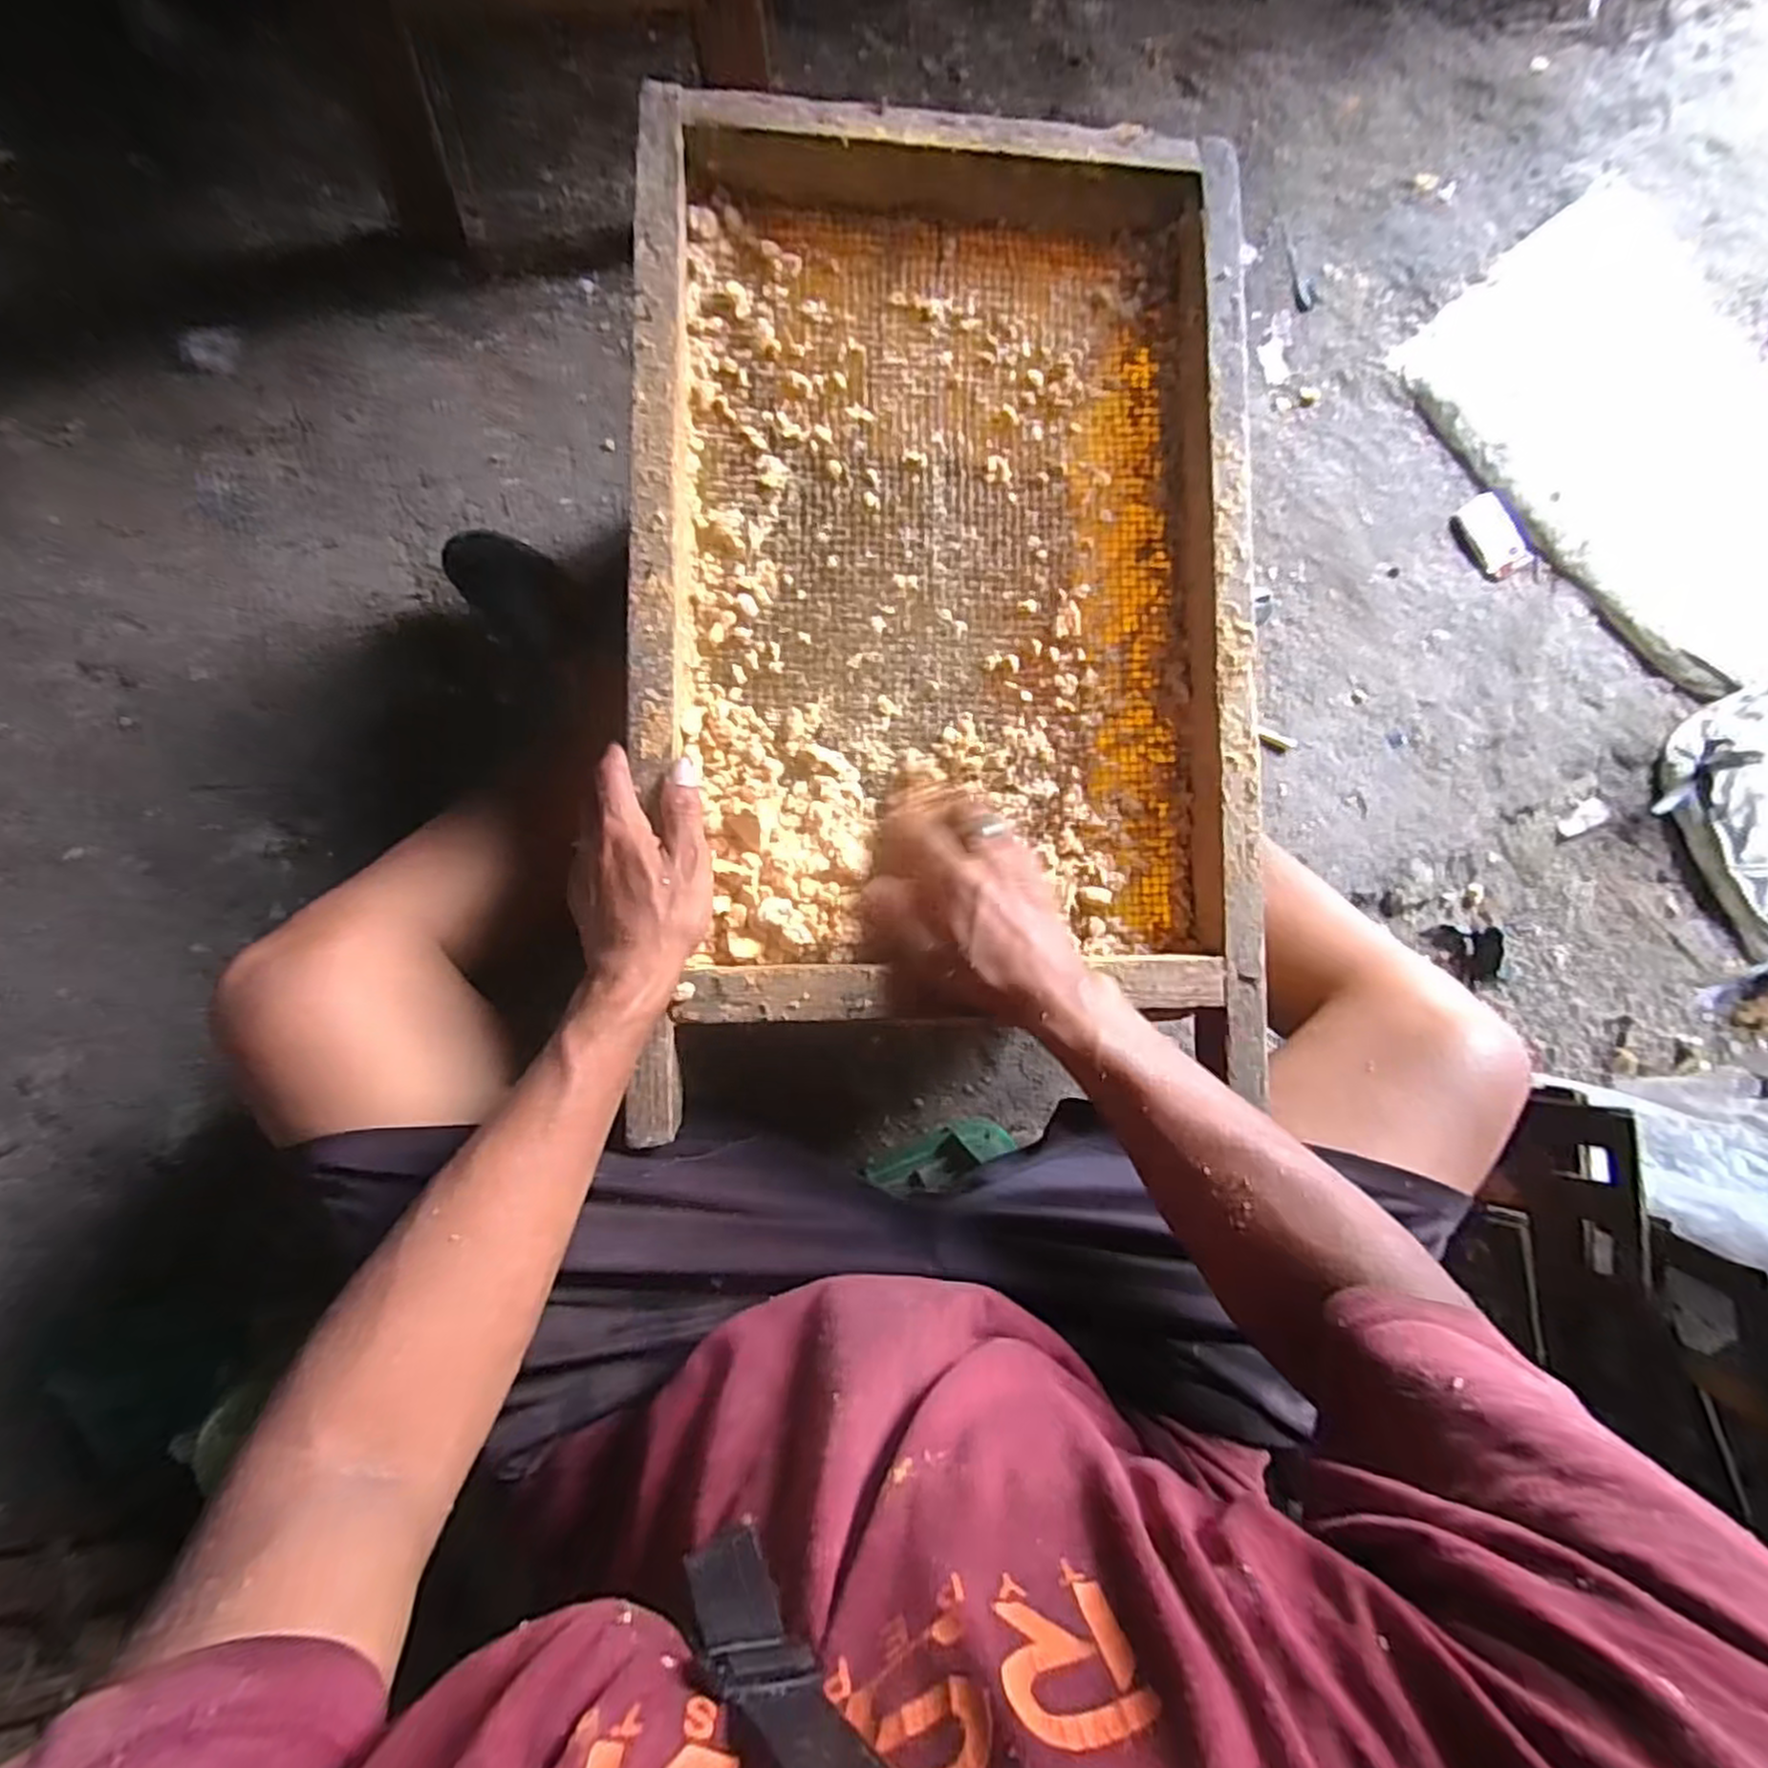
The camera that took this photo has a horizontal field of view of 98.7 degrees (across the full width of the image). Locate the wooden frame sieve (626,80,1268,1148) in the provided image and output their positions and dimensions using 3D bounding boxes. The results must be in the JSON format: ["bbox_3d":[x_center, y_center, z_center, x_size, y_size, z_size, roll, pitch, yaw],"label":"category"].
[{"bbox_3d":[0.044,-0.196,0.522,0.404,0.081,0.635,0,83,-7],"label":"wooden frame sieve"}]

